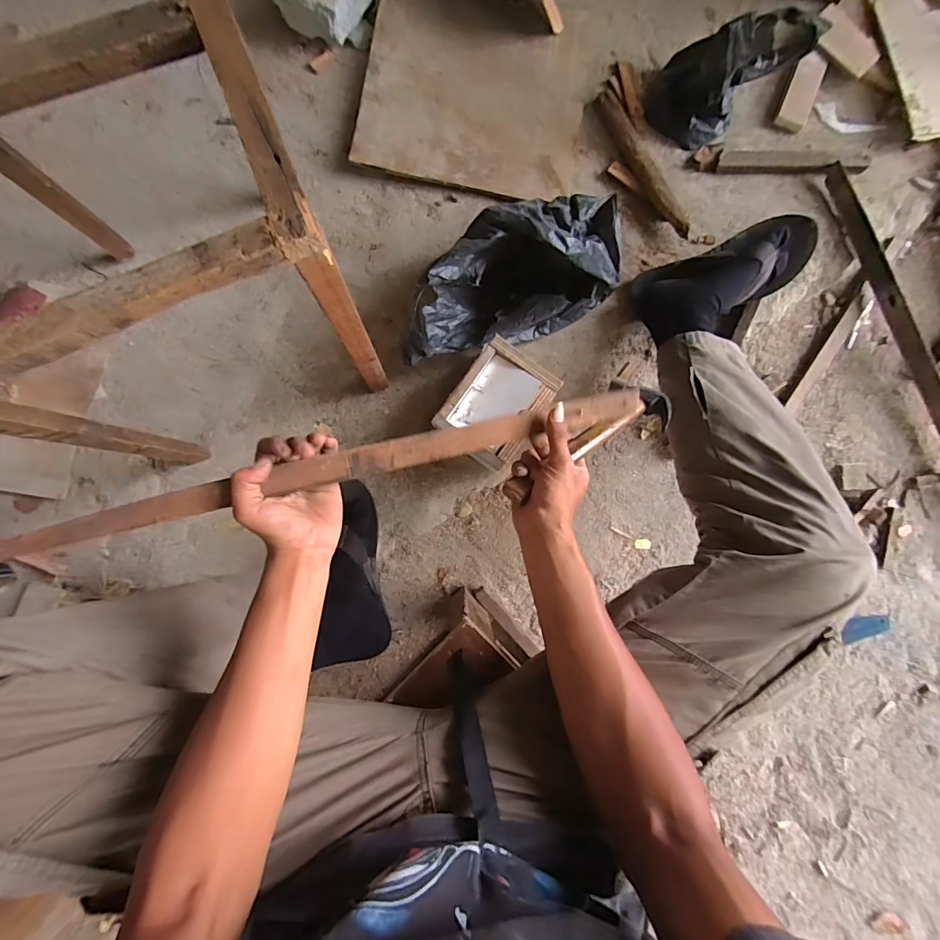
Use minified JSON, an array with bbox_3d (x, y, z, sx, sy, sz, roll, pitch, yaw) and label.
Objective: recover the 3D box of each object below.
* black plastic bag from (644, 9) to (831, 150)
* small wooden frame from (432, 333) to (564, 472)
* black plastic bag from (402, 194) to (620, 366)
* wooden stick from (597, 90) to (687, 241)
[{"bbox_3d":[0.422,-0.672,0.703,0.206,0.149,0.151,-38,90,-3],"label":"black plastic bag"},{"bbox_3d":[0.042,-0.094,0.636,0.127,0.030,0.161,35,85,2],"label":"small wooden frame"},{"bbox_3d":[0.054,-0.281,0.664,0.364,0.155,0.165,-28,89,-3],"label":"black plastic bag"},{"bbox_3d":[0.298,-0.525,0.750,0.049,0.029,0.284,-26,88,-1],"label":"wooden stick"}]

